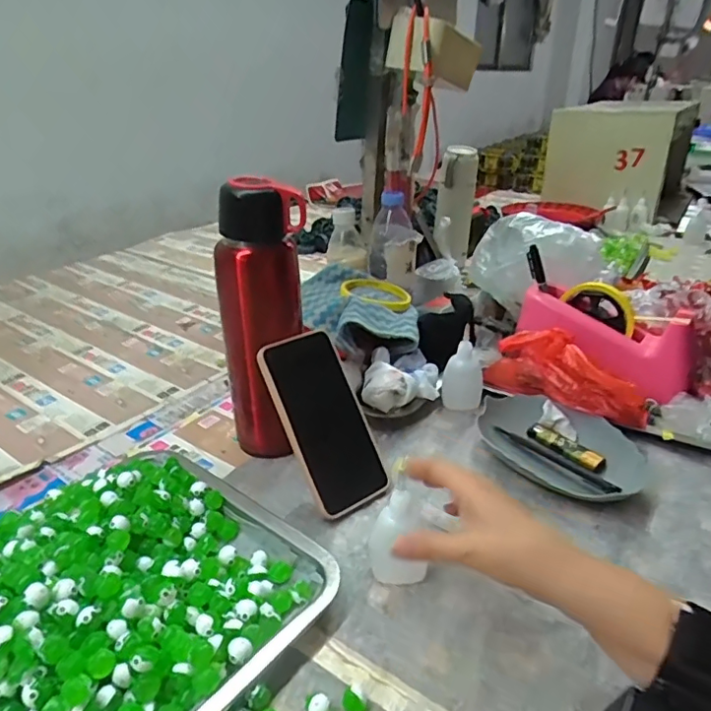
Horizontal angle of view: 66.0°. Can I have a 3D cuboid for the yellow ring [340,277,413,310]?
[{"bbox_3d":[0.028,-0.086,0.734,0.092,0.015,0.083,2,28,4],"label":"yellow ring"}]

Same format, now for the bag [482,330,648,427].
[{"bbox_3d":[0.225,0.023,0.594,0.046,0.075,0.164,-24,36,-38],"label":"bag"}]

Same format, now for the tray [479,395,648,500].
[{"bbox_3d":[0.197,0.086,0.544,0.161,0.026,0.107,21,34,34],"label":"tray"}]

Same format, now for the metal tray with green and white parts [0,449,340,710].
[{"bbox_3d":[-0.190,0.178,0.366,0.238,0.057,0.306,21,34,34],"label":"metal tray with green and white parts"}]

